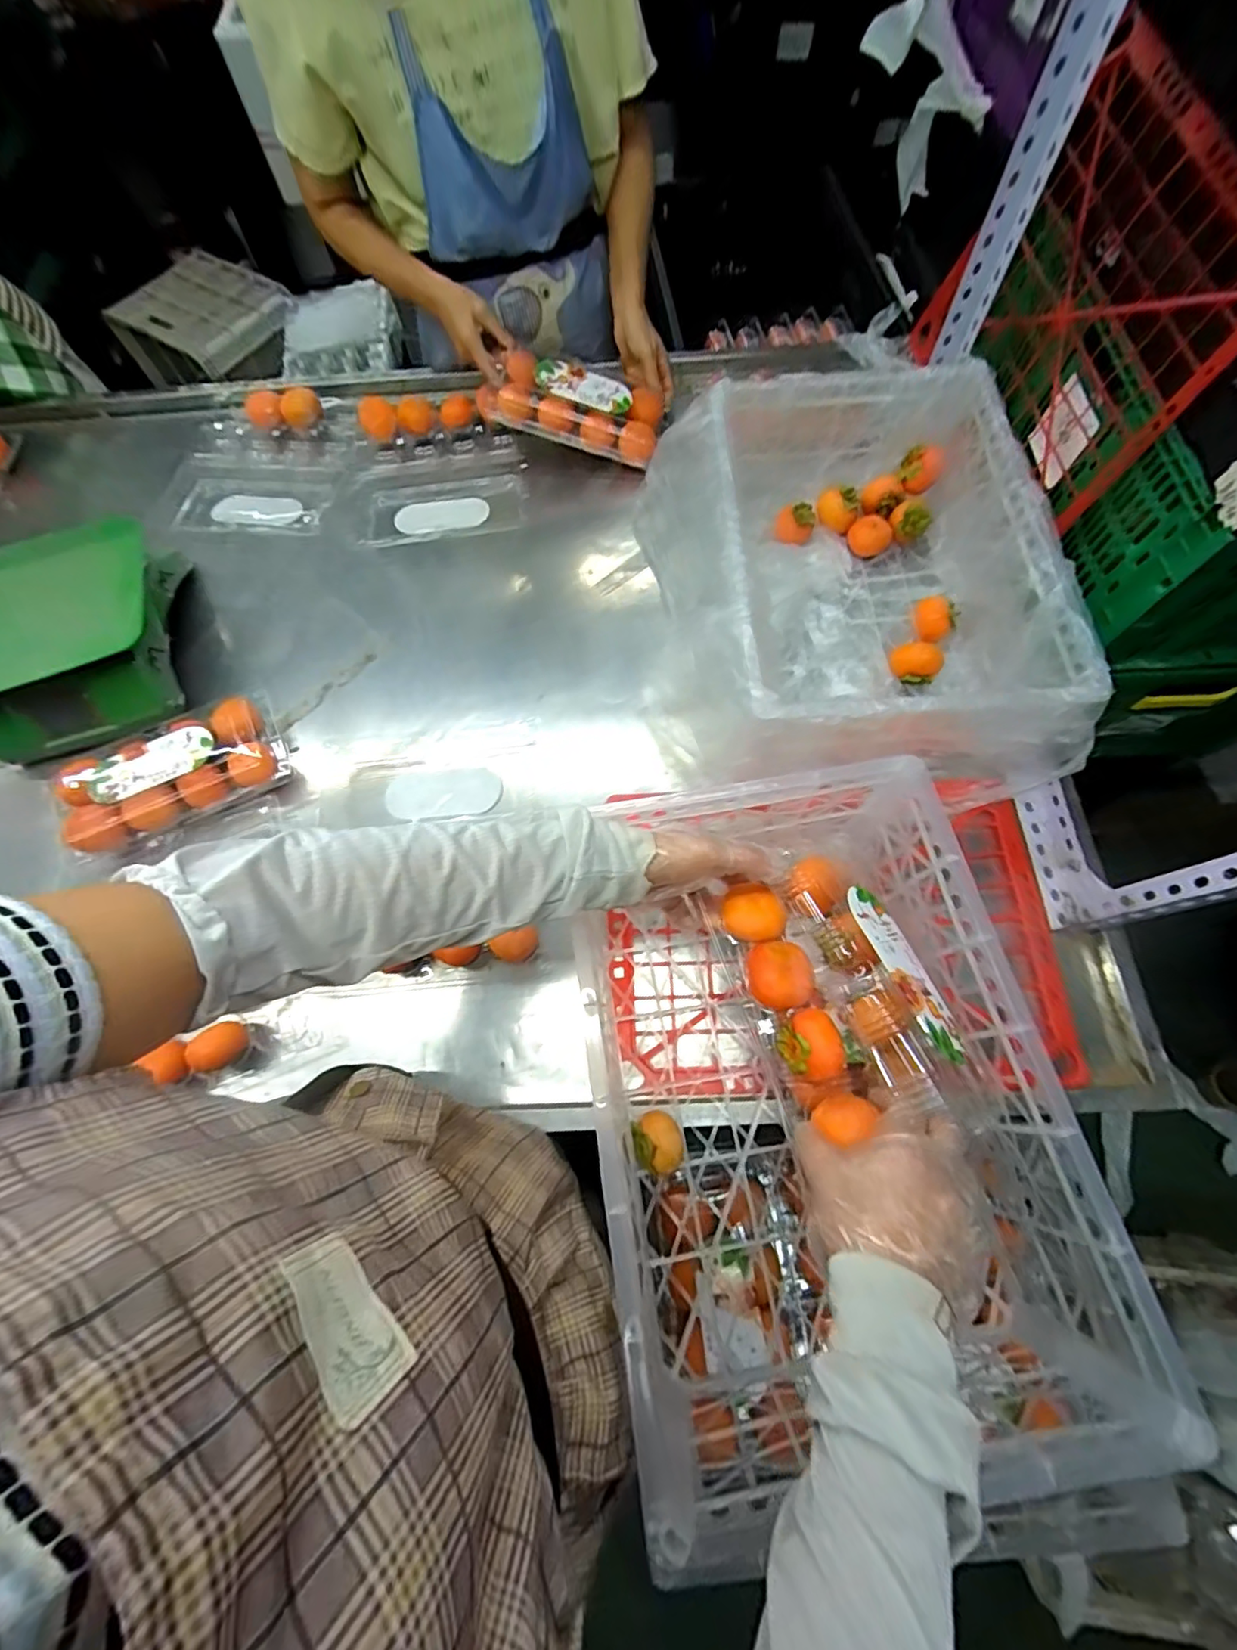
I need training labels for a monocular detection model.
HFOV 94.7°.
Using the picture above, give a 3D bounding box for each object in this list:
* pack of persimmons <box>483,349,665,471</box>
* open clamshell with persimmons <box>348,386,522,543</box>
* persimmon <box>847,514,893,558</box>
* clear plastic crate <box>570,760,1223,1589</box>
[{"bbox_3d":[-0.062,-0.607,0.829,0.244,0.059,0.098,11,69,-6],"label":"pack of persimmons"},{"bbox_3d":[-0.268,-0.537,0.850,0.246,0.062,0.241,-11,69,-2],"label":"open clamshell with persimmons"},{"bbox_3d":[0.330,-0.380,0.749,0.047,0.034,0.043,-1,69,2],"label":"persimmon"},{"bbox_3d":[0.149,0.193,0.471,0.300,0.194,0.440,-8,69,-1],"label":"clear plastic crate"}]

